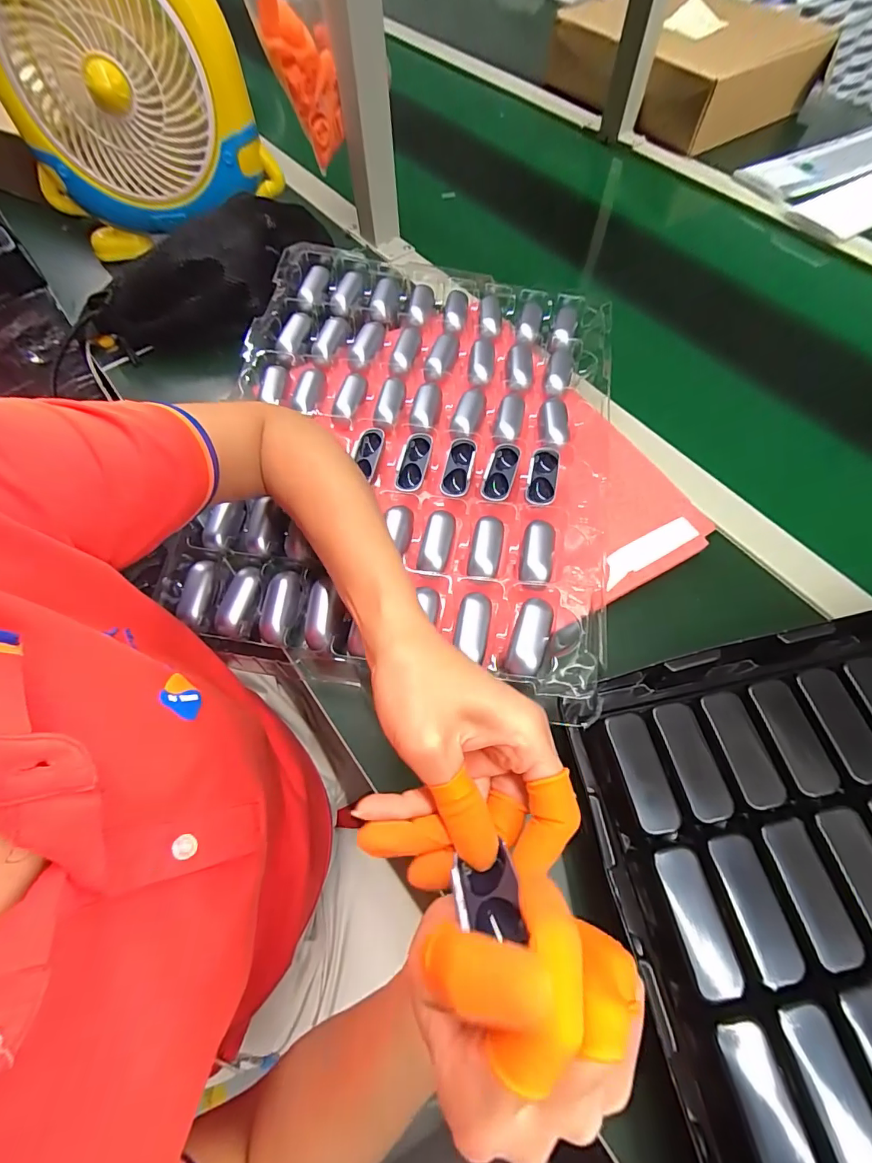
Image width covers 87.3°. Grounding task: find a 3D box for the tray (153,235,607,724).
[{"bbox_3d":[-0.024,-0.133,0.402,0.344,0.056,0.446,7,66,9],"label":"tray"}]

